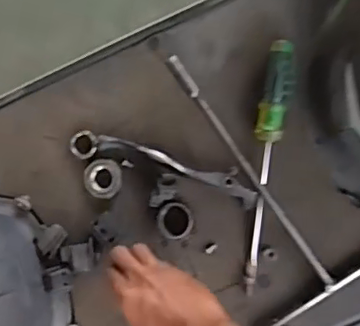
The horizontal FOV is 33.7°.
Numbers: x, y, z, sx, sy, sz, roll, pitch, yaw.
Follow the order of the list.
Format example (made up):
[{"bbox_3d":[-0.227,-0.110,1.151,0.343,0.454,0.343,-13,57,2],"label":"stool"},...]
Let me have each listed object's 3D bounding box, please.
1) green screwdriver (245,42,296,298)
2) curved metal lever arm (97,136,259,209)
[{"bbox_3d":[0.090,0.003,0.639,0.029,0.030,0.267,10,87,8],"label":"green screwdriver"},{"bbox_3d":[-0.004,0.002,0.665,0.192,0.026,0.030,20,88,9],"label":"curved metal lever arm"}]

